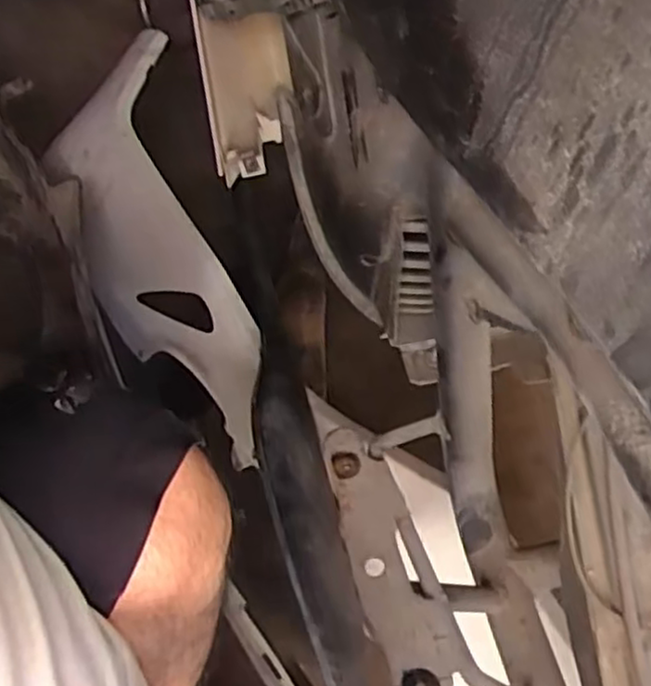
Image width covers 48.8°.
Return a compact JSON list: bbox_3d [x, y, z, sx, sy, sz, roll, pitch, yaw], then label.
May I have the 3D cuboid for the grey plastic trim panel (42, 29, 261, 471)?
[{"bbox_3d":[-0.204,-0.124,0.918,0.200,0.109,0.608,-22,69,-16],"label":"grey plastic trim panel"}]

